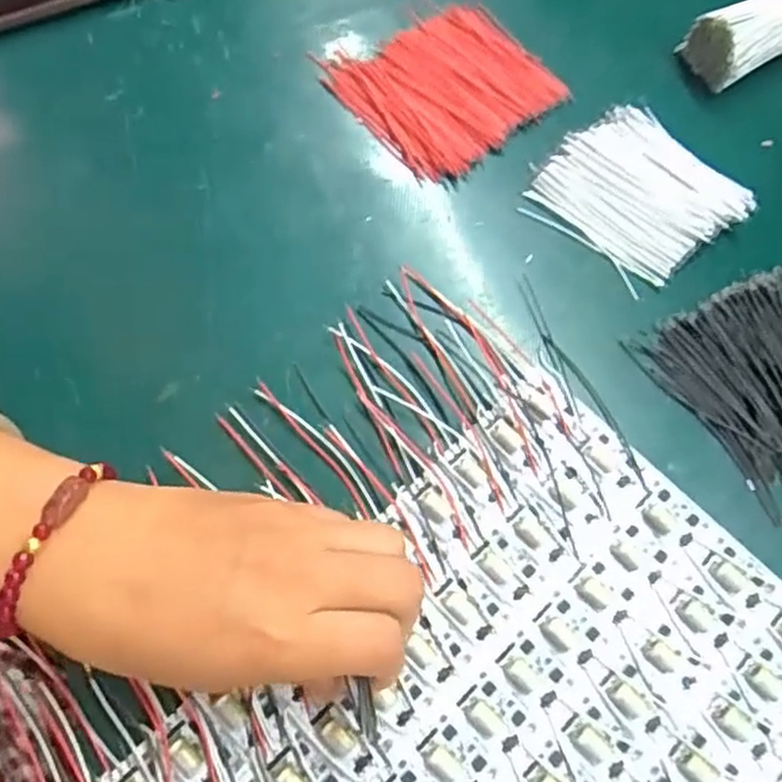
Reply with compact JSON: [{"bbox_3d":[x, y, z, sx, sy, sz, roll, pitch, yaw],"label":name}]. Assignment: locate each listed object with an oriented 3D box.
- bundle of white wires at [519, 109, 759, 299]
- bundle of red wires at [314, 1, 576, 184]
[{"bbox_3d":[0.124,-0.100,0.373,0.084,0.013,0.086,-39,76,-15],"label":"bundle of white wires"},{"bbox_3d":[0.029,-0.167,0.398,0.104,0.008,0.094,-36,75,-14],"label":"bundle of red wires"}]

